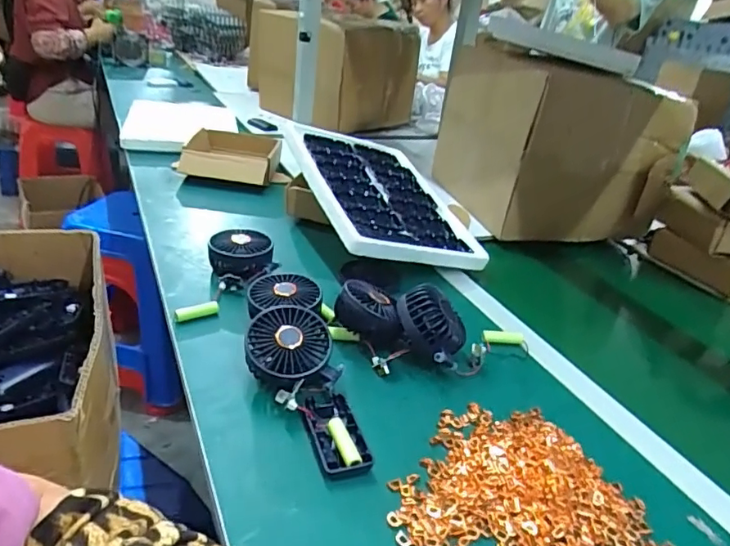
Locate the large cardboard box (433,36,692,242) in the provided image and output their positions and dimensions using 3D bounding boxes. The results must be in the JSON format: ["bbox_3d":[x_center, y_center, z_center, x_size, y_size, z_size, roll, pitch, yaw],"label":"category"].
[{"bbox_3d":[0.344,-0.257,1.062,0.318,0.285,0.413,1,28,-14],"label":"large cardboard box"}]

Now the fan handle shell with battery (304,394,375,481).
[{"bbox_3d":[-0.027,0.150,0.497,0.043,0.015,0.091,-3,30,-21],"label":"fan handle shell with battery"}]

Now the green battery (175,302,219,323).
[{"bbox_3d":[-0.201,0.047,0.646,0.052,0.018,0.014,-11,33,-32],"label":"green battery"}]

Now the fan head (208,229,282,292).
[{"bbox_3d":[-0.168,-0.021,0.741,0.087,0.047,0.101,-1,29,-18],"label":"fan head"}]

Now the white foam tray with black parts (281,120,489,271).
[{"bbox_3d":[0.026,-0.135,0.909,0.278,0.041,0.367,8,37,-29],"label":"white foam tray with black parts"}]

